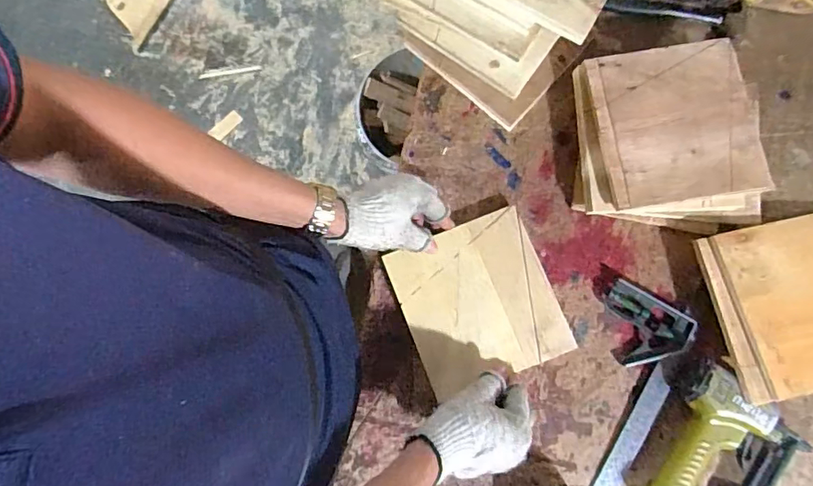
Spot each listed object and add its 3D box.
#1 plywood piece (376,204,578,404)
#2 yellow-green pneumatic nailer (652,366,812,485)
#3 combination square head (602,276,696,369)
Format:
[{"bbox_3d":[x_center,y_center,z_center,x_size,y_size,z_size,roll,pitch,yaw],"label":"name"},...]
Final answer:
[{"bbox_3d":[0.079,0.066,0.575,0.161,0.010,0.169,-22,84,1],"label":"plywood piece"},{"bbox_3d":[0.323,0.240,0.531,0.130,0.041,0.190,28,83,7],"label":"yellow-green pneumatic nailer"},{"bbox_3d":[0.260,0.098,0.576,0.095,0.018,0.079,31,84,7],"label":"combination square head"}]

